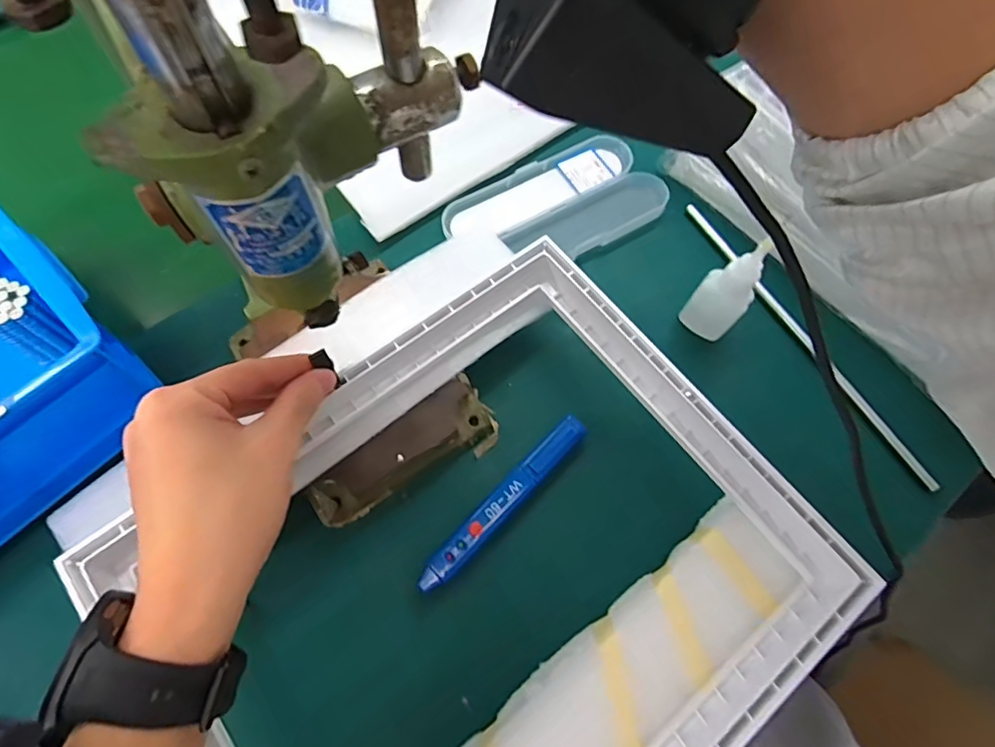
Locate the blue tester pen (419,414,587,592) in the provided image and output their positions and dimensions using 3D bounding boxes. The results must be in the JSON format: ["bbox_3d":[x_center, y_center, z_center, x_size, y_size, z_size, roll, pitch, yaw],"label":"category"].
[{"bbox_3d":[0.006,0.082,0.346,0.018,0.022,0.140,42,72,13],"label":"blue tester pen"}]

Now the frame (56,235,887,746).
[{"bbox_3d":[-0.008,0.106,0.284,0.321,0.025,0.275,-36,74,-15],"label":"frame"}]

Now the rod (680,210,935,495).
[{"bbox_3d":[0.228,-0.029,0.406,0.008,0.009,0.268,-29,72,-13],"label":"rod"}]

